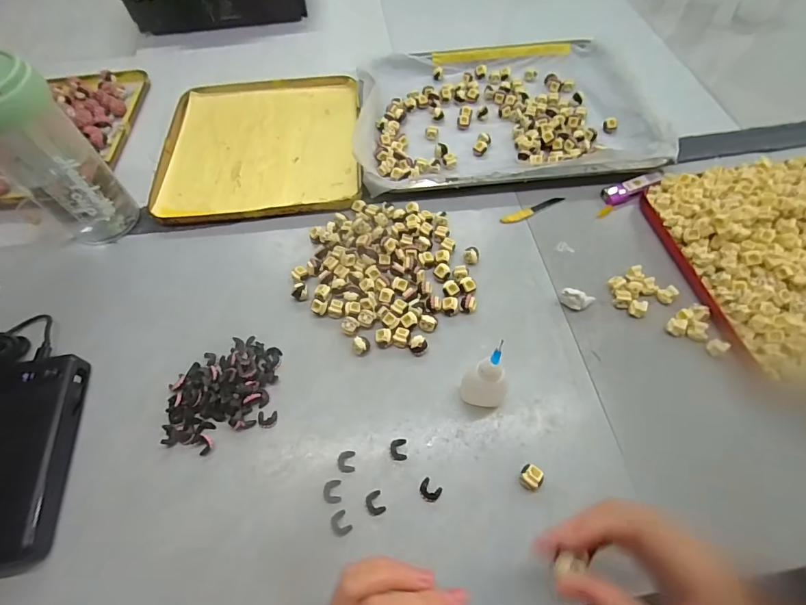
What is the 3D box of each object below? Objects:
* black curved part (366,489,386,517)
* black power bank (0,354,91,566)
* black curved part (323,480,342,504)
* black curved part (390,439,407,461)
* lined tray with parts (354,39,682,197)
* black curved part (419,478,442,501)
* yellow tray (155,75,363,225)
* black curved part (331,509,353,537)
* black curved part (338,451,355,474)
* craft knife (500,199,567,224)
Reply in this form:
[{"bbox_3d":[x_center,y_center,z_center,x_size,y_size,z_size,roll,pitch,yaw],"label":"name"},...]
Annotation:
[{"bbox_3d":[-0.022,0.152,0.311,0.013,0.004,0.016,-21,61,-9],"label":"black curved part"},{"bbox_3d":[-0.309,0.118,0.330,0.078,0.025,0.160,-11,60,-3],"label":"black power bank"},{"bbox_3d":[-0.055,0.146,0.317,0.014,0.004,0.016,-9,60,-2],"label":"black curved part"},{"bbox_3d":[-0.004,0.118,0.331,0.013,0.004,0.016,-4,60,1],"label":"black curved part"},{"bbox_3d":[0.126,-0.249,0.521,0.358,0.033,0.272,-3,60,1],"label":"lined tray with parts"},{"bbox_3d":[0.021,0.144,0.315,0.016,0.004,0.013,33,67,20],"label":"black curved part"},{"bbox_3d":[-0.178,-0.205,0.521,0.238,0.014,0.250,-6,60,-1],"label":"yellow tray"},{"bbox_3d":[-0.047,0.164,0.305,0.013,0.004,0.016,-30,63,-14],"label":"black curved part"},{"bbox_3d":[-0.045,0.127,0.328,0.014,0.004,0.016,-4,60,1],"label":"black curved part"},{"bbox_3d":[0.145,-0.103,0.455,0.079,0.004,0.013,-23,61,-10],"label":"craft knife"}]

